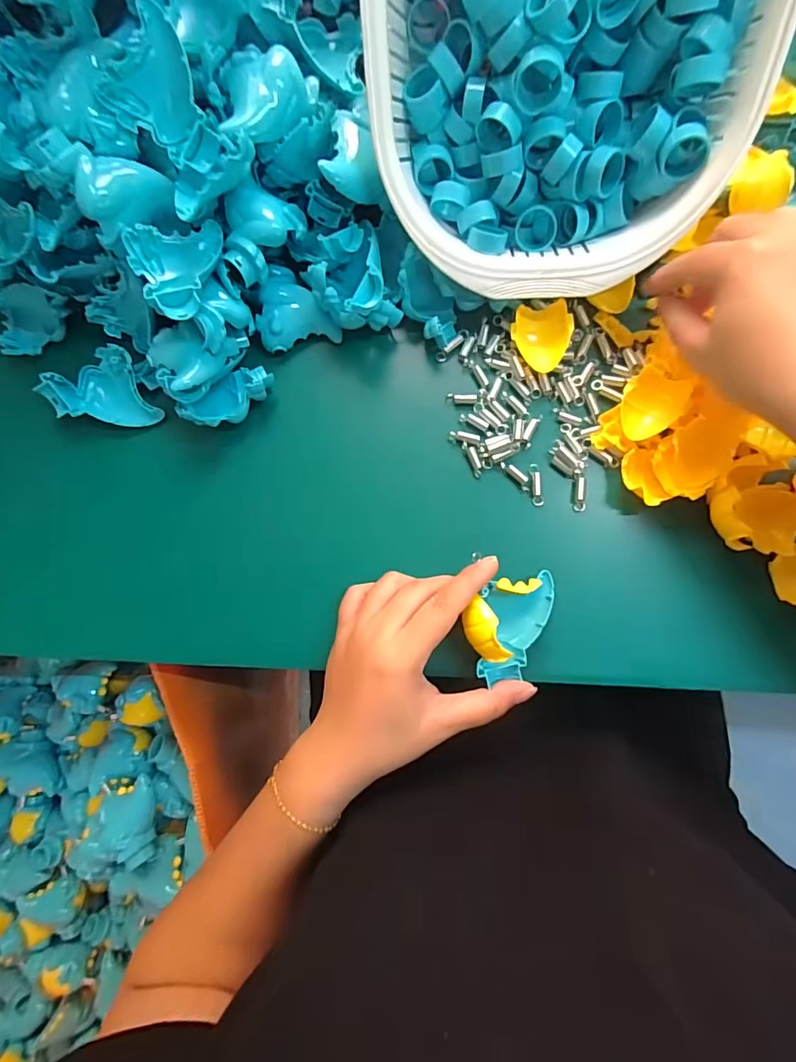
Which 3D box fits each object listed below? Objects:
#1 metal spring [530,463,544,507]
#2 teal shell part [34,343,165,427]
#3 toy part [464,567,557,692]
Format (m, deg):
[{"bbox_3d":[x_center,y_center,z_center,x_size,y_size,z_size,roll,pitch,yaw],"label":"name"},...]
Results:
[{"bbox_3d":[0.096,-0.032,0.337,0.007,0.004,0.030,-6,84,3],"label":"metal spring"},{"bbox_3d":[-0.211,-0.103,0.351,0.070,0.030,0.049,3,84,4],"label":"teal shell part"},{"bbox_3d":[0.069,0.056,0.308,0.048,0.035,0.074,26,86,6],"label":"toy part"}]

